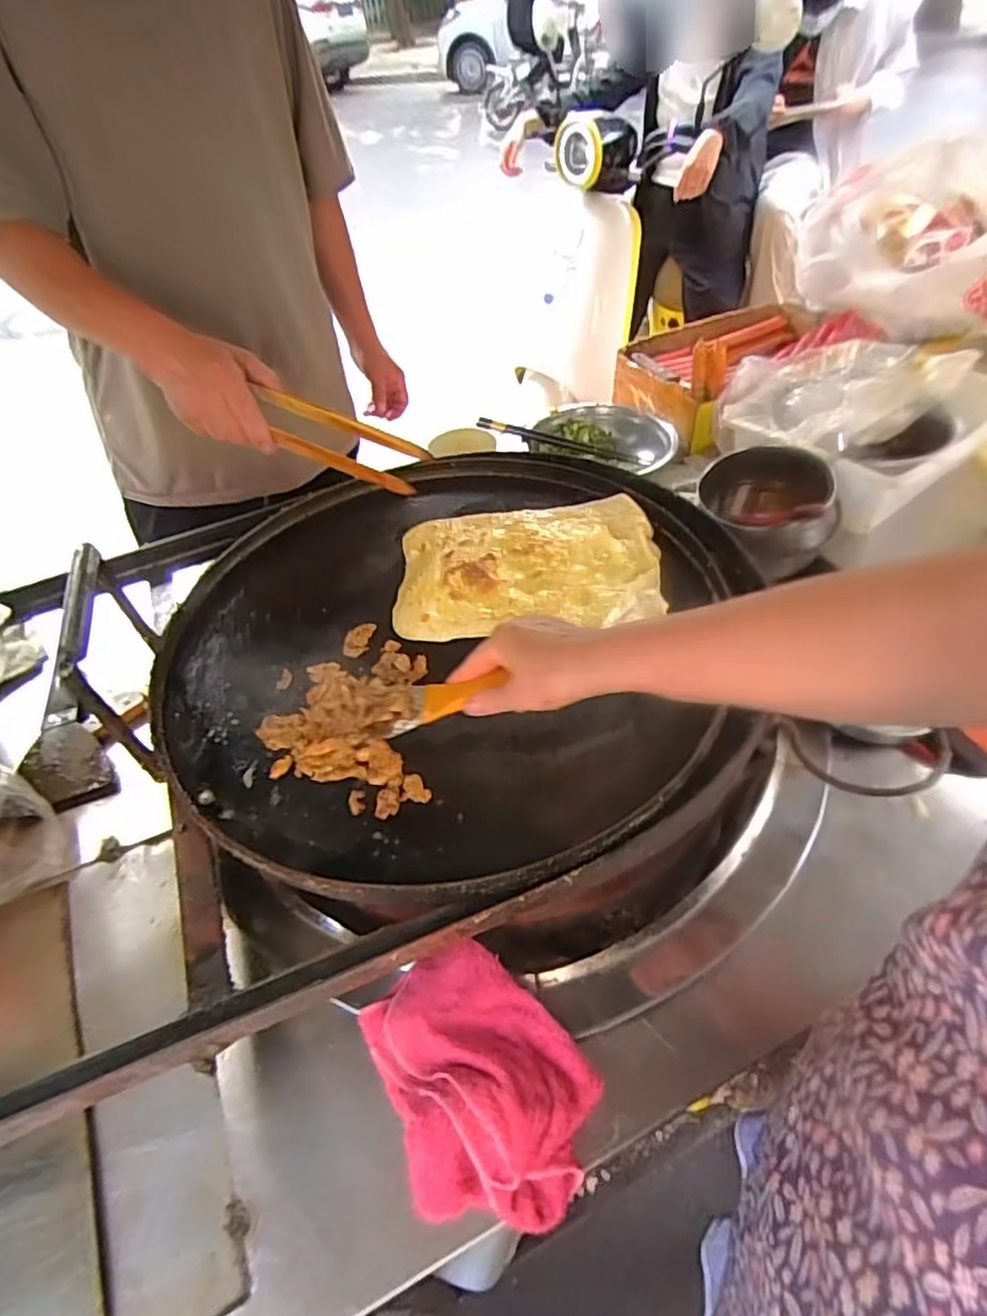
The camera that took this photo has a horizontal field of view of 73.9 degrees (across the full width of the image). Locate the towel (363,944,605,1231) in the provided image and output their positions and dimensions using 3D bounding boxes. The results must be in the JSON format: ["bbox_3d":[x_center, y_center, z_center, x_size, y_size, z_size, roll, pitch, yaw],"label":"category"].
[{"bbox_3d":[-0.011,0.282,0.443,0.128,0.042,0.165,-34,53,-24],"label":"towel"}]

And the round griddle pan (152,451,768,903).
[{"bbox_3d":[-0.025,-0.039,0.656,0.537,0.048,0.532,-3,47,3],"label":"round griddle pan"}]

